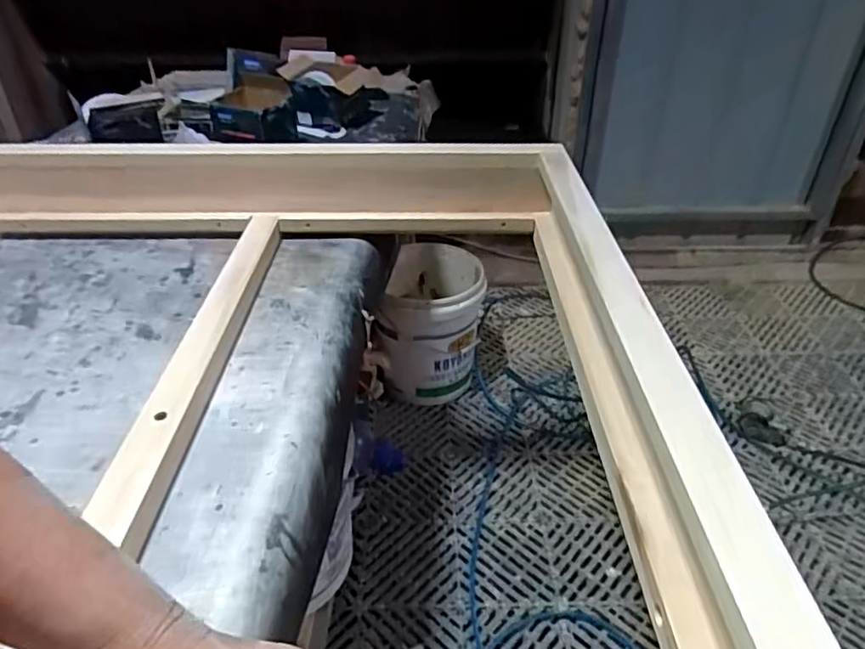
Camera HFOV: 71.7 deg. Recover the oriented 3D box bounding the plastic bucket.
[{"bbox_3d":[-0.015,0.002,1.643,0.279,0.344,0.299,-1,36,0],"label":"plastic bucket"}]

